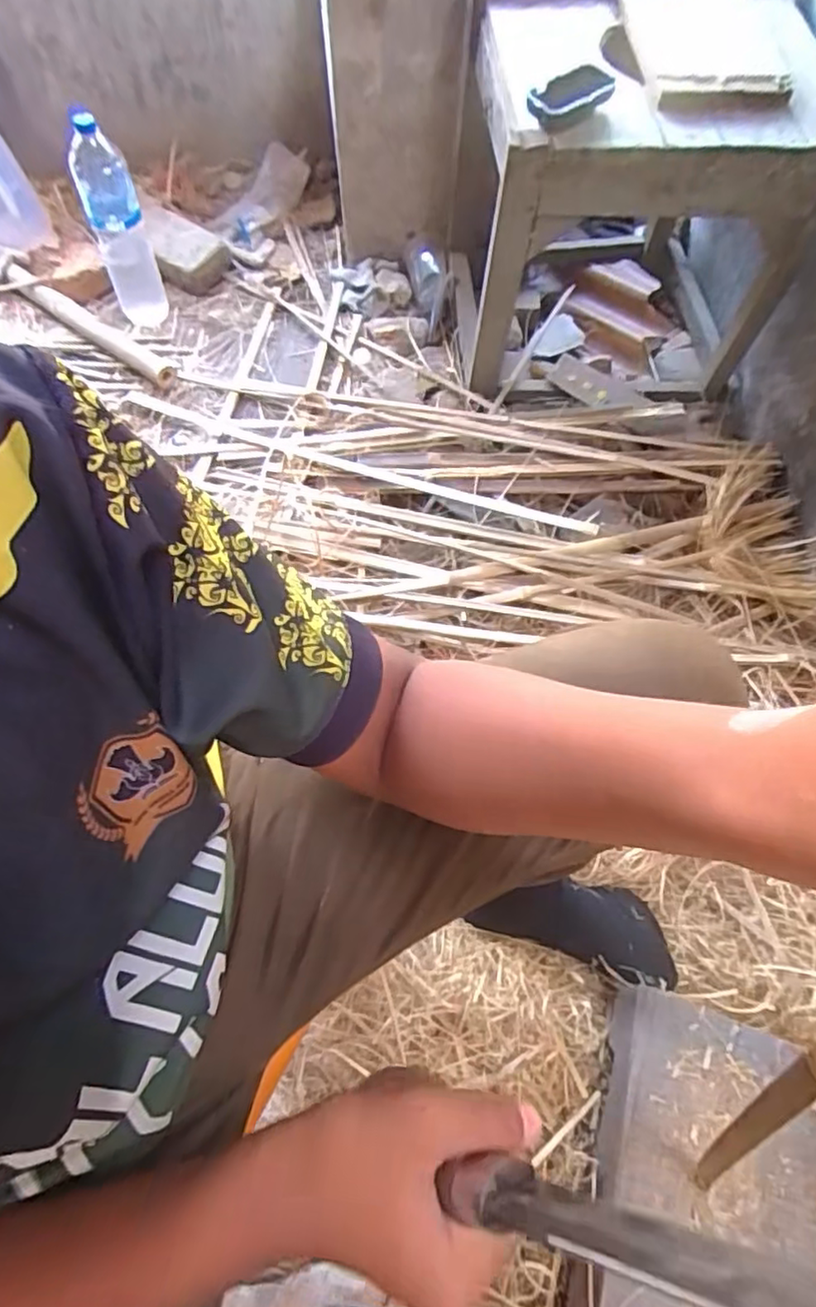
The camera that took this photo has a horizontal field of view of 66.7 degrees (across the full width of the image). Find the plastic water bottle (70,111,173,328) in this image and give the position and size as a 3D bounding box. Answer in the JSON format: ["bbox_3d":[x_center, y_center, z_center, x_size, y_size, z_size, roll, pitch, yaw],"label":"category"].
[{"bbox_3d":[-0.479,-0.699,1.029,0.092,0.319,0.069,-23,66,-10],"label":"plastic water bottle"}]

